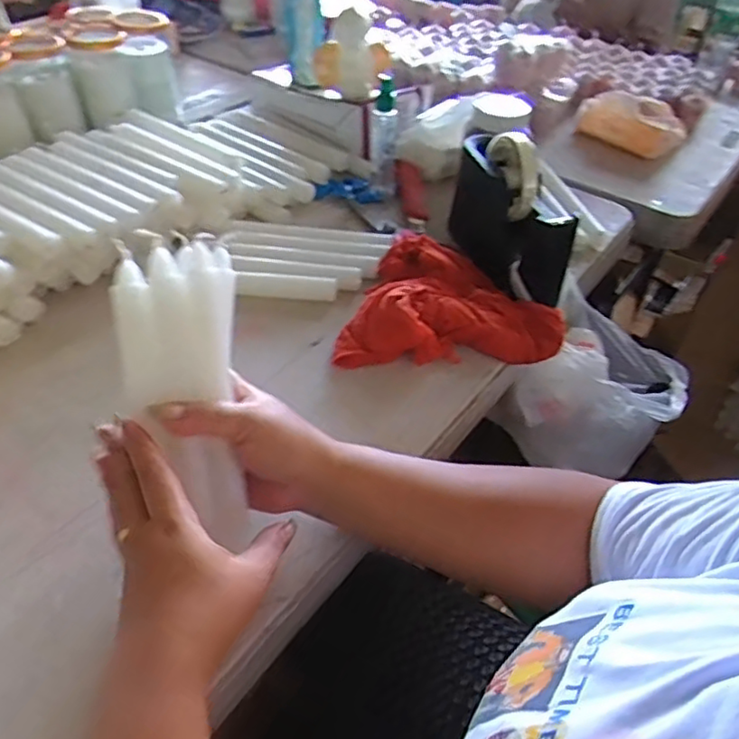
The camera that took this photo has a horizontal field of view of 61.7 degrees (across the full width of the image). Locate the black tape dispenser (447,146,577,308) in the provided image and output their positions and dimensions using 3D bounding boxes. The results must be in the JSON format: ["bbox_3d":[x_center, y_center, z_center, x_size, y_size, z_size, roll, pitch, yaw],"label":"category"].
[{"bbox_3d":[0.132,-0.139,0.622,0.053,0.104,0.151,-22,50,-24],"label":"black tape dispenser"}]

